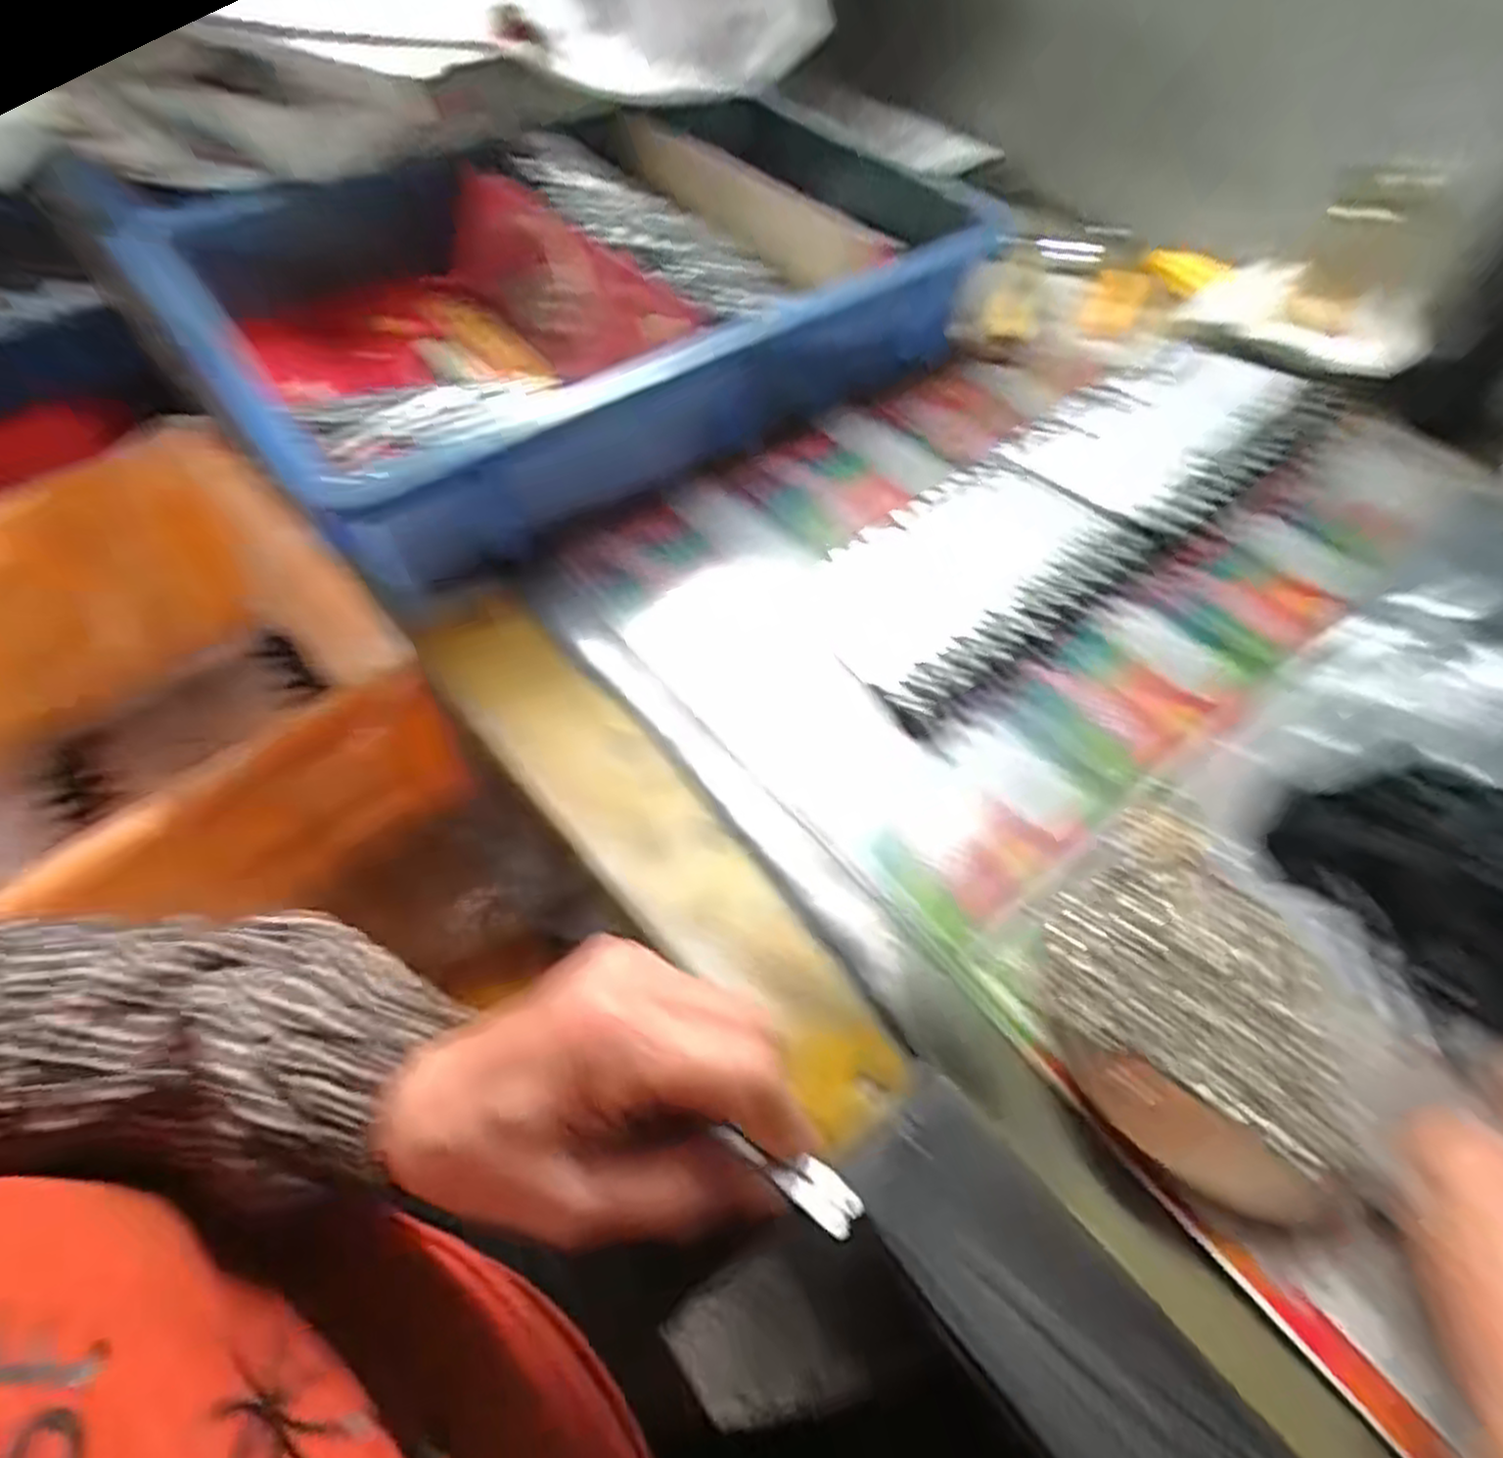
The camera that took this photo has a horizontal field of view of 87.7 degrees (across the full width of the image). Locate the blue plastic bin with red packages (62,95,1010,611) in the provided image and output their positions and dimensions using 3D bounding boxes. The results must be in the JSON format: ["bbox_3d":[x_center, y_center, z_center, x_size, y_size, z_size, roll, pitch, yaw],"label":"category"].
[{"bbox_3d":[-0.102,-0.280,0.482,0.415,0.088,0.331,-30,62,-21],"label":"blue plastic bin with red packages"}]

